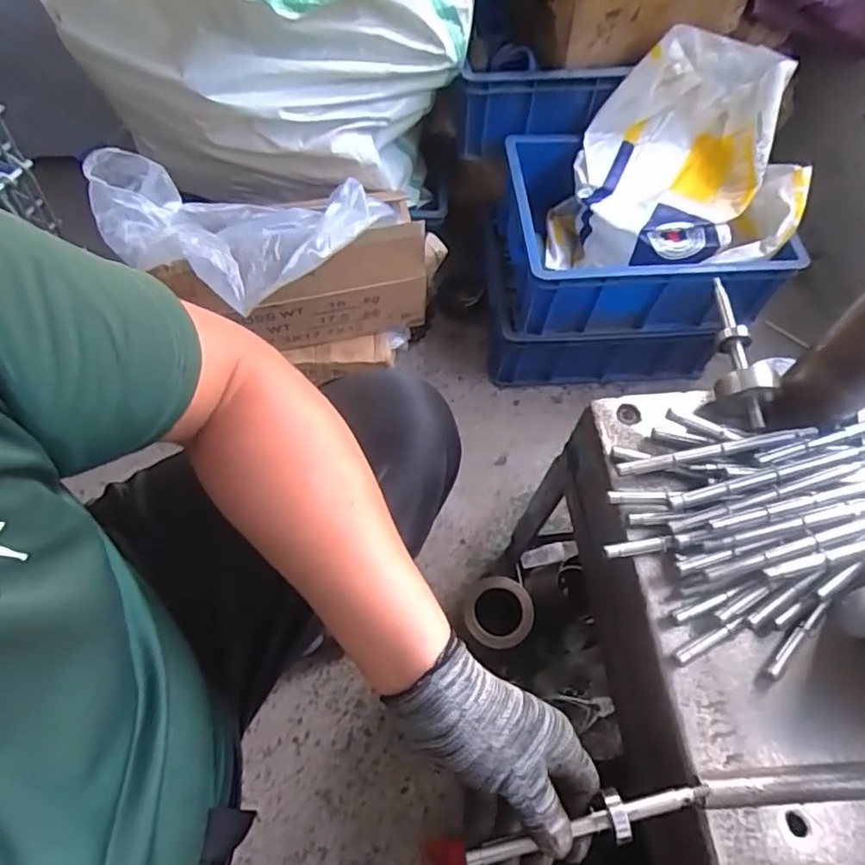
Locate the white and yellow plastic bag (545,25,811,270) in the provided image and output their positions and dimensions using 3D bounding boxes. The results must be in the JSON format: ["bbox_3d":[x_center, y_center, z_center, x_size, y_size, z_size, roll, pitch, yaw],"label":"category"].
[{"bbox_3d":[0.373,-0.395,0.937,0.312,0.252,0.259,14,63,4],"label":"white and yellow plastic bag"}]

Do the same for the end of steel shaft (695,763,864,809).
[{"bbox_3d":[0.247,0.242,0.424,0.145,0.025,0.022,-1,63,-4],"label":"end of steel shaft"}]

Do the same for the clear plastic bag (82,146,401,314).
[{"bbox_3d":[-0.231,-0.242,0.760,0.352,0.085,0.174,1,63,-3],"label":"clear plastic bag"}]

